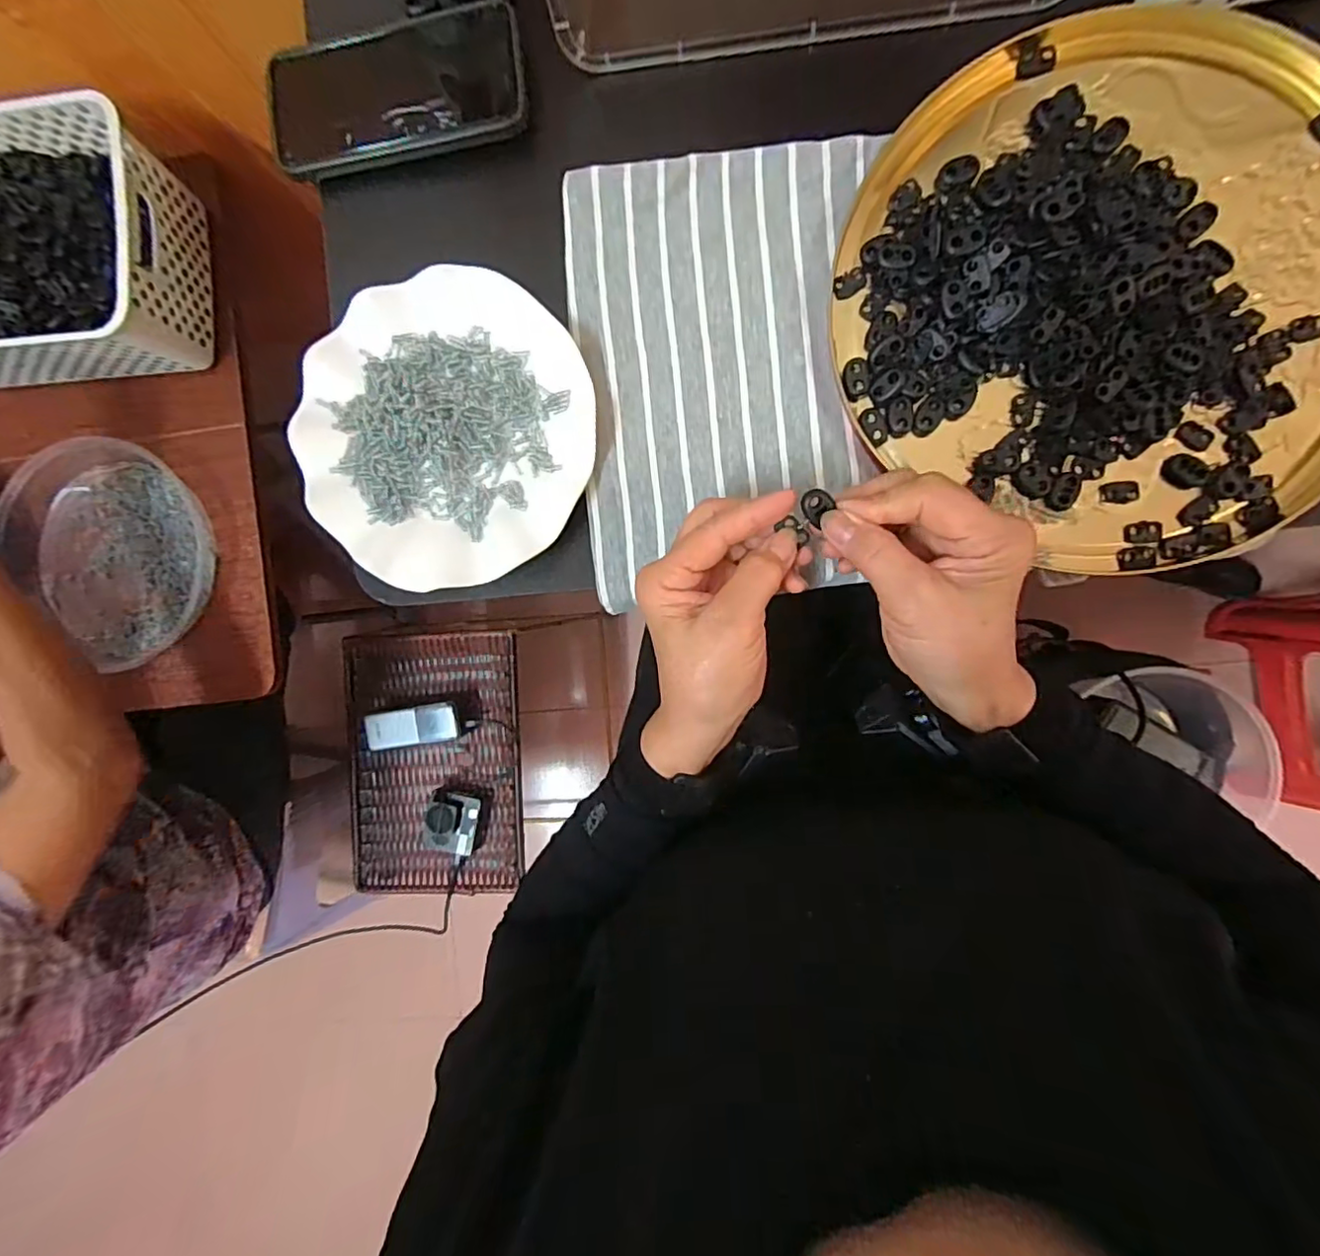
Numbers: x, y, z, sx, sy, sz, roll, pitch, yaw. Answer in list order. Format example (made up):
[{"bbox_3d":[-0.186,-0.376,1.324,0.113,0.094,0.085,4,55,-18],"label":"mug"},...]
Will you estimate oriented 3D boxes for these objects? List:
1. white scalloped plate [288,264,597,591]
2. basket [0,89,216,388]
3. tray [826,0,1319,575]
[{"bbox_3d":[-0.129,-0.118,0.359,0.177,0.021,0.177,0,92,6],"label":"white scalloped plate"},{"bbox_3d":[-0.603,-0.352,0.558,0.317,0.096,0.203,-3,92,6],"label":"basket"},{"bbox_3d":[0.251,-0.187,0.315,0.291,0.029,0.271,0,92,6],"label":"tray"}]

